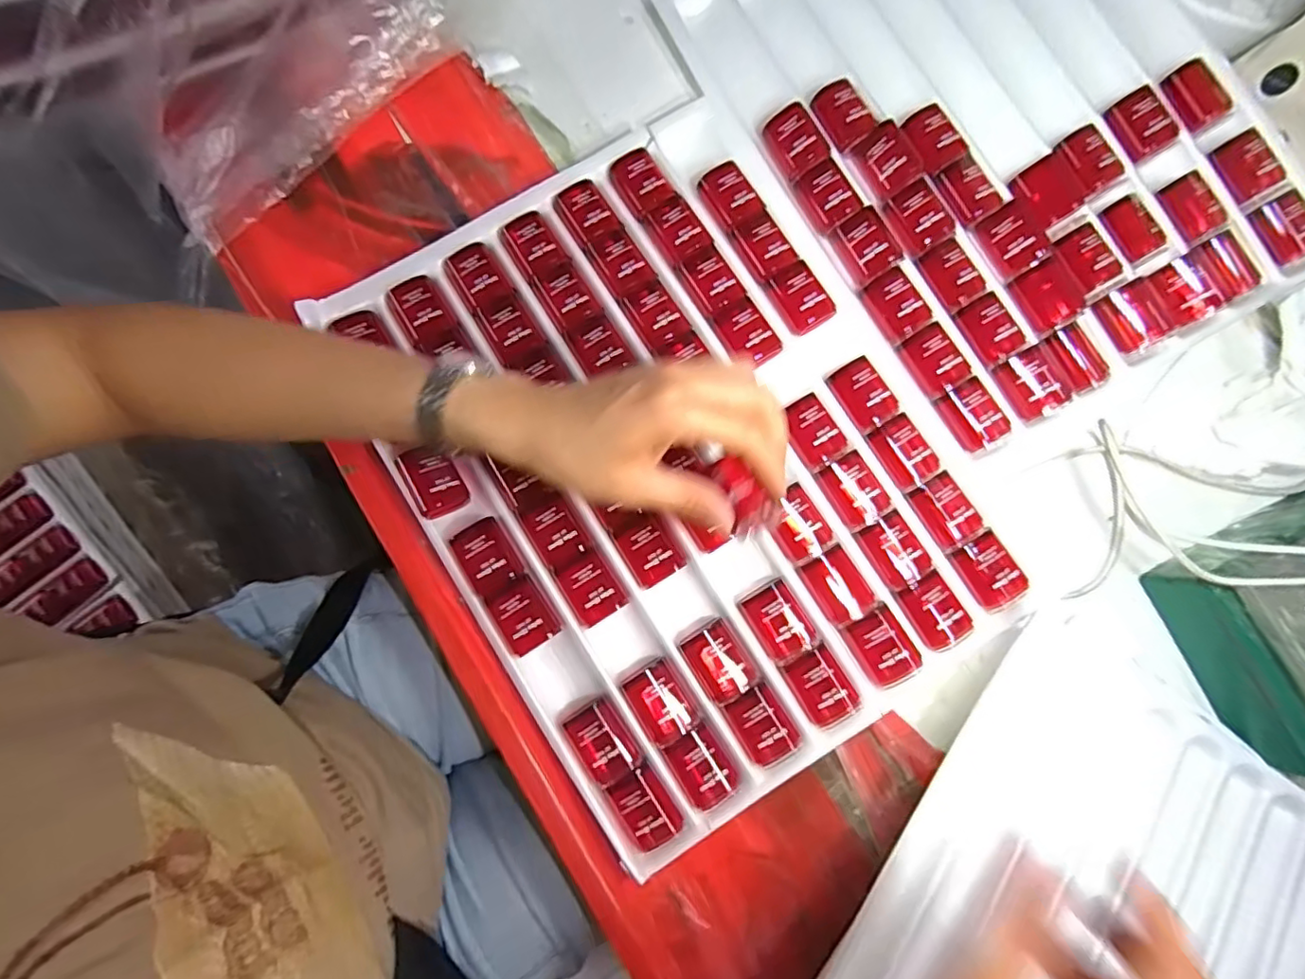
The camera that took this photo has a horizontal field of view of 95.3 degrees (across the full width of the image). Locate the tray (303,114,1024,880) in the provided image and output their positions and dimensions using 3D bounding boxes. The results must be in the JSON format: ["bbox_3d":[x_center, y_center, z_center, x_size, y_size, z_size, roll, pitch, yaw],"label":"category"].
[{"bbox_3d":[0.007,-0.020,0.366,0.290,0.038,0.383,-32,79,-5],"label":"tray"}]

